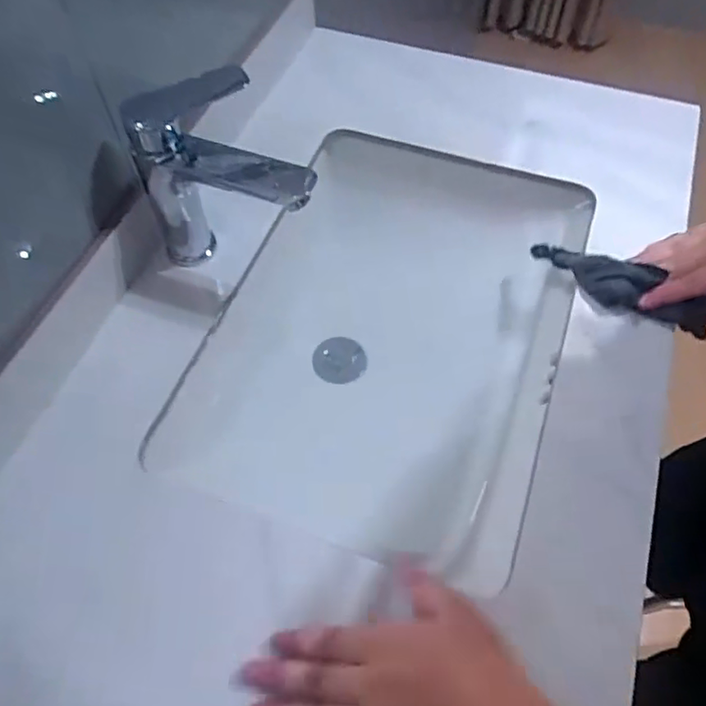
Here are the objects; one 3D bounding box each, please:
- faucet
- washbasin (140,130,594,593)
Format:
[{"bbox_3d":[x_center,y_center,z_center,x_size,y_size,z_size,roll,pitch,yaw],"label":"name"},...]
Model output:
[{"bbox_3d":[-0.106,-0.142,0.528,0.157,0.160,0.084,10,64,1],"label":"faucet"},{"bbox_3d":[0.034,-0.011,0.672,0.381,0.165,0.401,20,64,6],"label":"washbasin"}]

